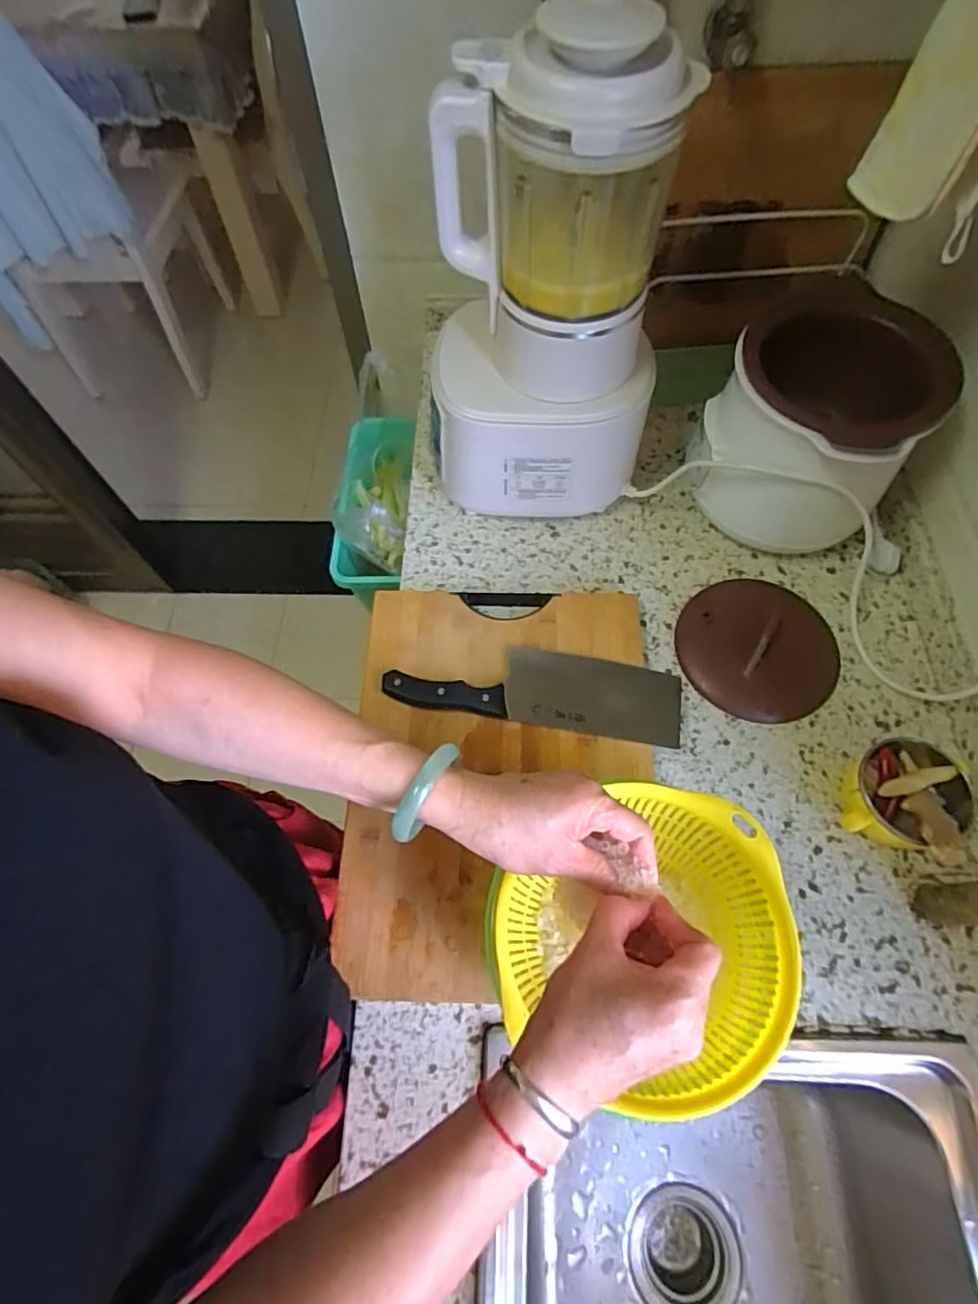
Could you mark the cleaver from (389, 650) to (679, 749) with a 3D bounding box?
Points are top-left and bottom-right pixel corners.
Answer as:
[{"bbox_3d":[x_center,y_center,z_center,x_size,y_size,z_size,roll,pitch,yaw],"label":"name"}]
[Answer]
[{"bbox_3d":[0.048,0.033,0.608,0.290,0.015,0.083,9,61,2],"label":"cleaver"}]

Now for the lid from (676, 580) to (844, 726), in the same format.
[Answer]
[{"bbox_3d":[0.295,-0.013,0.644,0.164,0.030,0.170,-1,64,1],"label":"lid"}]

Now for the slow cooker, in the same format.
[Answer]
[{"bbox_3d":[0.339,-0.233,0.655,0.188,0.202,0.189,21,66,11],"label":"slow cooker"}]

